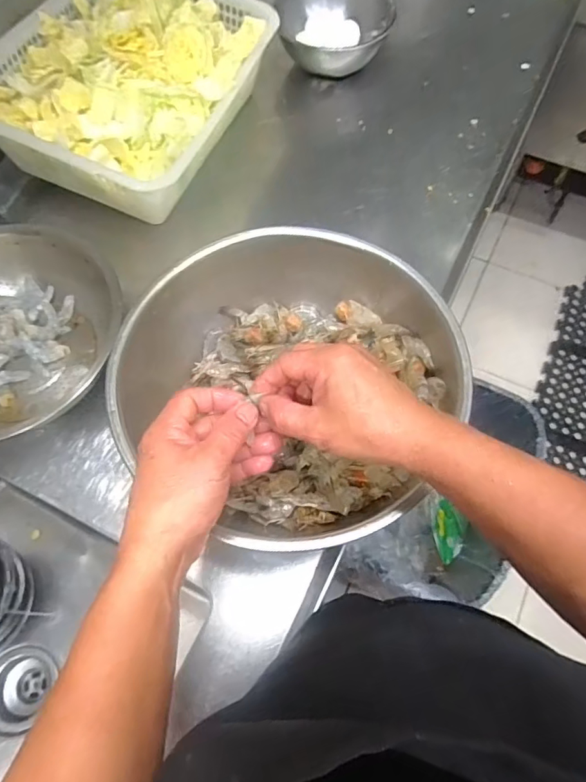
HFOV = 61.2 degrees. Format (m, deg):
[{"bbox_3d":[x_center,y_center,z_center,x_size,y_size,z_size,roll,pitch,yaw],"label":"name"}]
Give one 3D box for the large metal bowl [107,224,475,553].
[{"bbox_3d":[-0.004,-0.012,0.506,0.323,0.094,0.321,0,64,1],"label":"large metal bowl"}]

